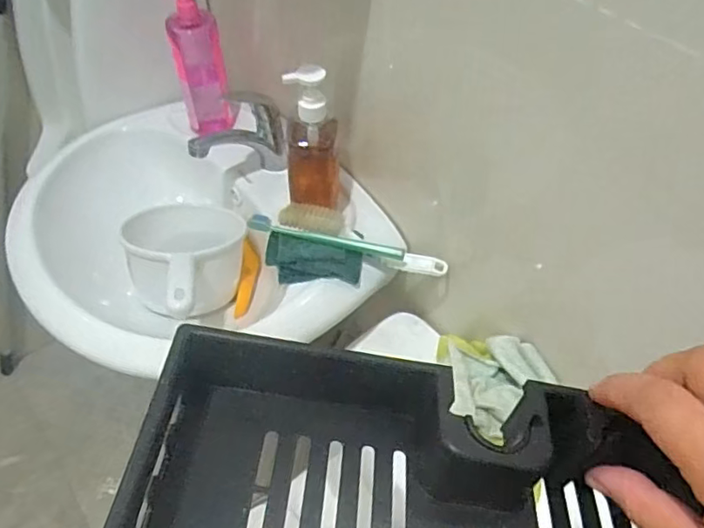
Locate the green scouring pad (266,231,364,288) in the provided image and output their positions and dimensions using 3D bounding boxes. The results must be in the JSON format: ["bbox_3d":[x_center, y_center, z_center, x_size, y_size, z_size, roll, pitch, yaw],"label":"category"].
[{"bbox_3d":[-0.048,0.001,0.663,0.114,0.048,0.057,14,50,11],"label":"green scouring pad"}]

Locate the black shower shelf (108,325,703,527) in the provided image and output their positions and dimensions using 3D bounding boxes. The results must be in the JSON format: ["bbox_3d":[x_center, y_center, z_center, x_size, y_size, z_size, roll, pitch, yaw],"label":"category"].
[{"bbox_3d":[0.044,0.097,0.244,0.260,0.045,0.110,11,48,-6],"label":"black shower shelf"}]

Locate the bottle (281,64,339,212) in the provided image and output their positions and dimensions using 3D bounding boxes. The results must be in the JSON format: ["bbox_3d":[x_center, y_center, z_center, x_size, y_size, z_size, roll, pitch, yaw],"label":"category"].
[{"bbox_3d":[-0.043,-0.126,0.650,0.061,0.183,0.065,-2,49,-3],"label":"bottle"}]

